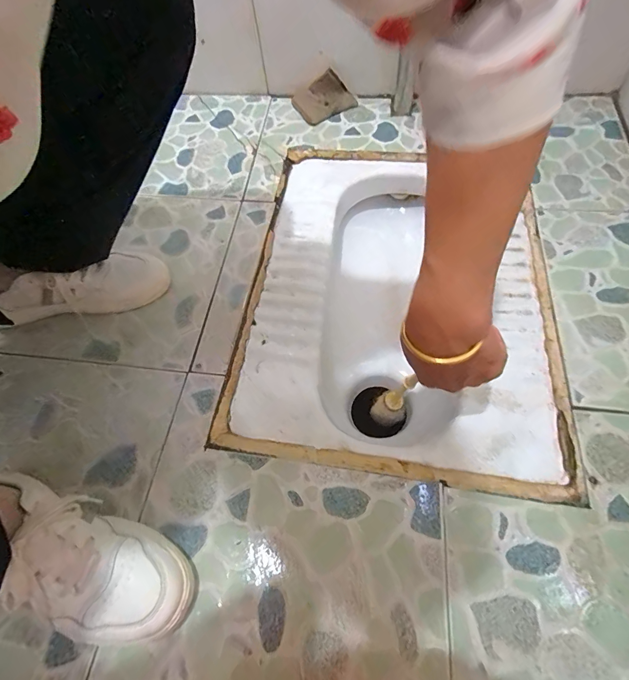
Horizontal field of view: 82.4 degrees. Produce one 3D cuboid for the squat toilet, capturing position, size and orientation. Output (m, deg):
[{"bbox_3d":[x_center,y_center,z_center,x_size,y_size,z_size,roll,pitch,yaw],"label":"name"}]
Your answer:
[{"bbox_3d":[0.114,-0.051,0.557,0.386,0.149,0.523,6,62,7],"label":"squat toilet"}]

